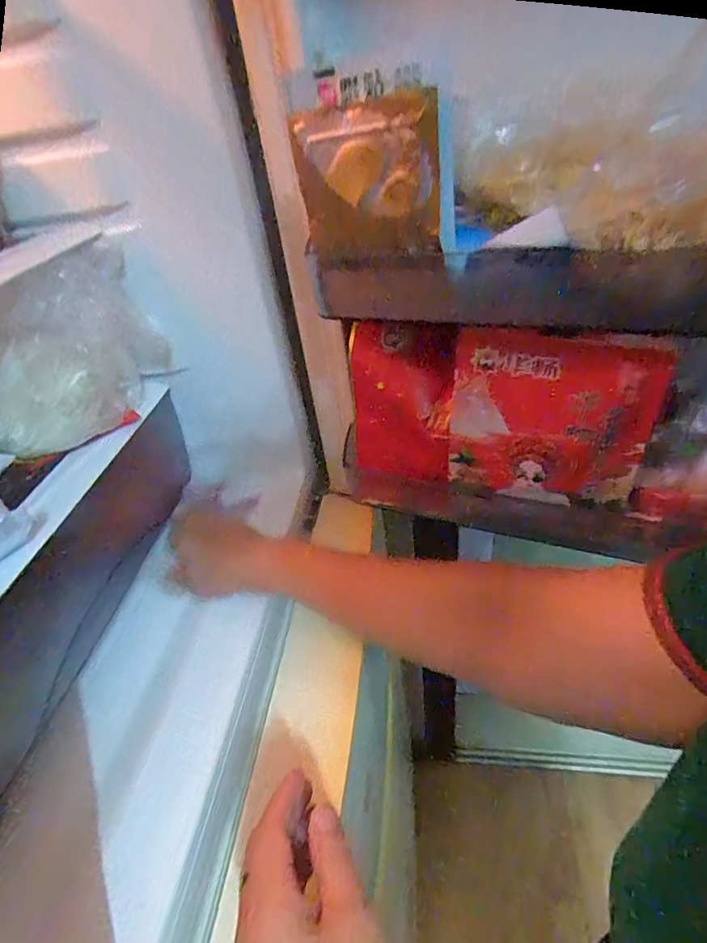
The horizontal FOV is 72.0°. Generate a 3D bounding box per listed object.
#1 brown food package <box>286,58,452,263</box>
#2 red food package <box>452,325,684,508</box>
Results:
[{"bbox_3d":[0.007,-0.169,0.272,0.095,0.088,0.023,12,41,23],"label":"brown food package"},{"bbox_3d":[0.129,-0.035,0.329,0.125,0.121,0.014,12,41,23],"label":"red food package"}]

